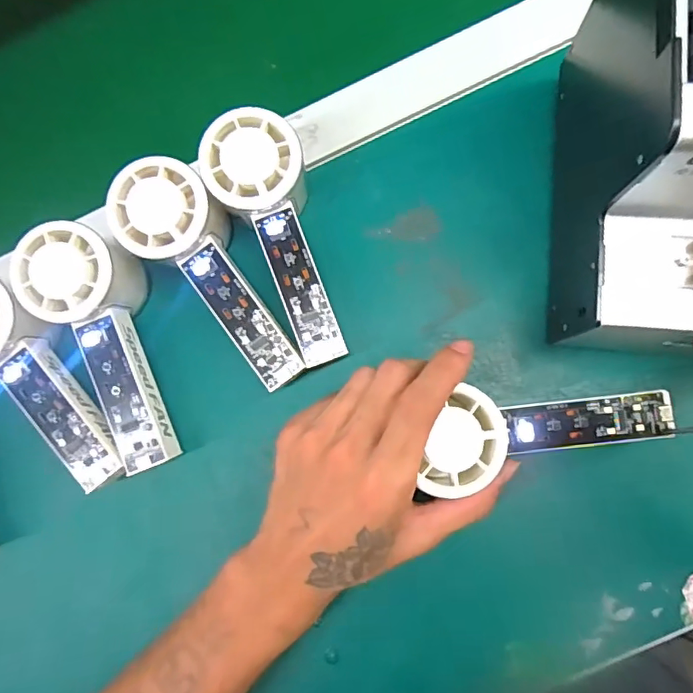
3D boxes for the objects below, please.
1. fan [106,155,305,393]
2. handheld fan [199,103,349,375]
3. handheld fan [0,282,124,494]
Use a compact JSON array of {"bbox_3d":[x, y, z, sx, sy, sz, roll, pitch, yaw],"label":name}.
[{"bbox_3d":[-0.072,-0.044,0.304,0.056,0.058,0.148,-44,81,0],"label":"fan"},{"bbox_3d":[-0.034,-0.062,0.306,0.056,0.058,0.150,-23,81,3],"label":"handheld fan"},{"bbox_3d":[-0.181,0.018,0.304,0.144,0.061,0.056,41,89,9],"label":"handheld fan"}]

